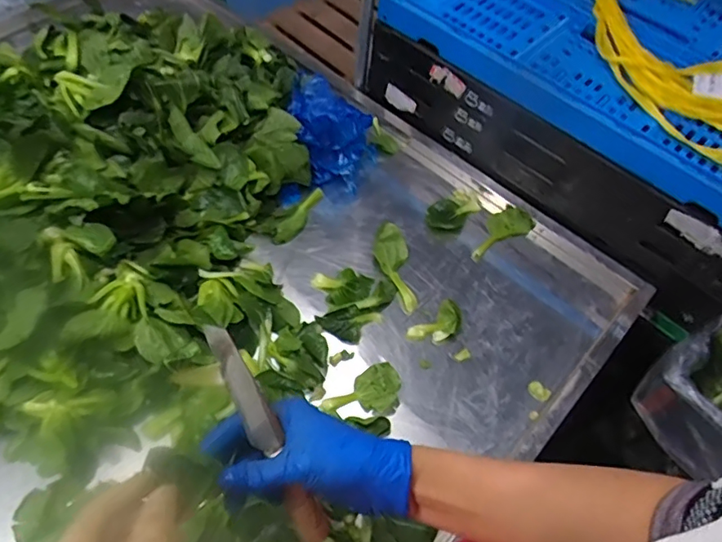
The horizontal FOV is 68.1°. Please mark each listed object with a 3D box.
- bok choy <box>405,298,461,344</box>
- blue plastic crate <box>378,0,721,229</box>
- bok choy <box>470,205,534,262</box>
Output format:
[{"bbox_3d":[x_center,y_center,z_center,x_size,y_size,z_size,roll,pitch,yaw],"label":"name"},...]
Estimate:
[{"bbox_3d":[0.092,0.067,0.650,0.067,0.021,0.036,-32,65,-20],"label":"bok choy"},{"bbox_3d":[0.357,-0.305,0.712,0.583,0.054,0.365,39,62,19],"label":"blue plastic crate"},{"bbox_3d":[0.187,-0.058,0.736,0.102,0.014,0.051,-28,64,-18],"label":"bok choy"}]

